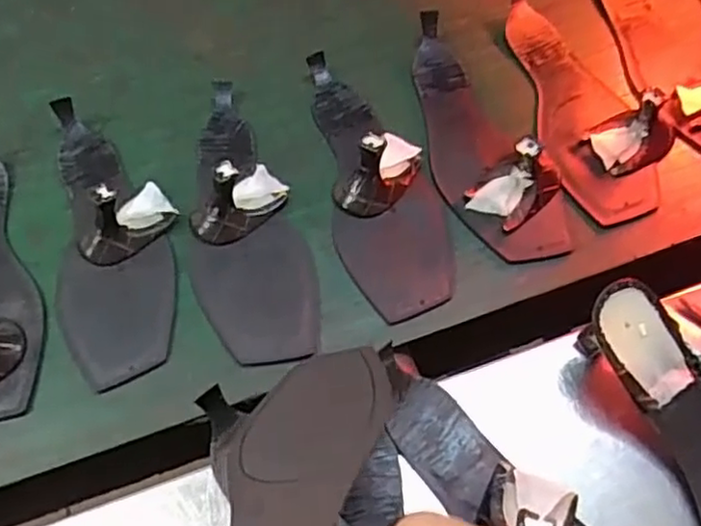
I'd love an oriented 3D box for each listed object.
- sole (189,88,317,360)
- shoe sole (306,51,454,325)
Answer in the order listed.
[{"bbox_3d":[-0.084,-0.052,0.486,0.083,0.048,0.253,-14,58,-6],"label":"sole"},{"bbox_3d":[0.018,-0.075,0.495,0.083,0.042,0.244,-8,57,-3],"label":"shoe sole"}]

